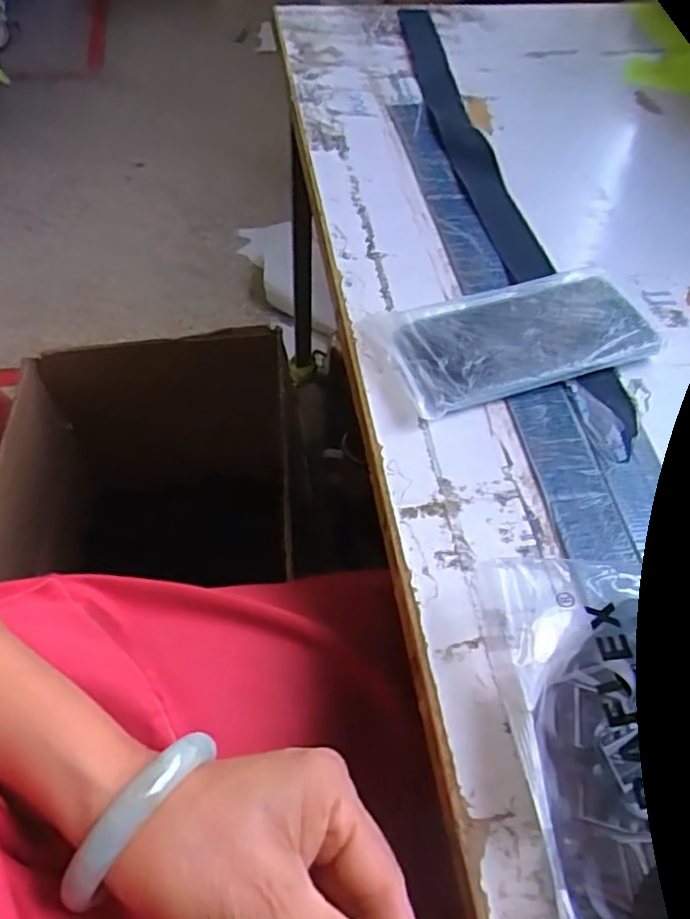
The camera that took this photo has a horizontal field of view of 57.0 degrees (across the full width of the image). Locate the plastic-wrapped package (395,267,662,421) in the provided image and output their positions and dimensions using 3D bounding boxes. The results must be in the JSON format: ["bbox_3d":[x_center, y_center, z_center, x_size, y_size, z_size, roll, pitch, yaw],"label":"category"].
[{"bbox_3d":[0.117,-0.083,0.426,0.174,0.020,0.082,-15,57,-13],"label":"plastic-wrapped package"}]

